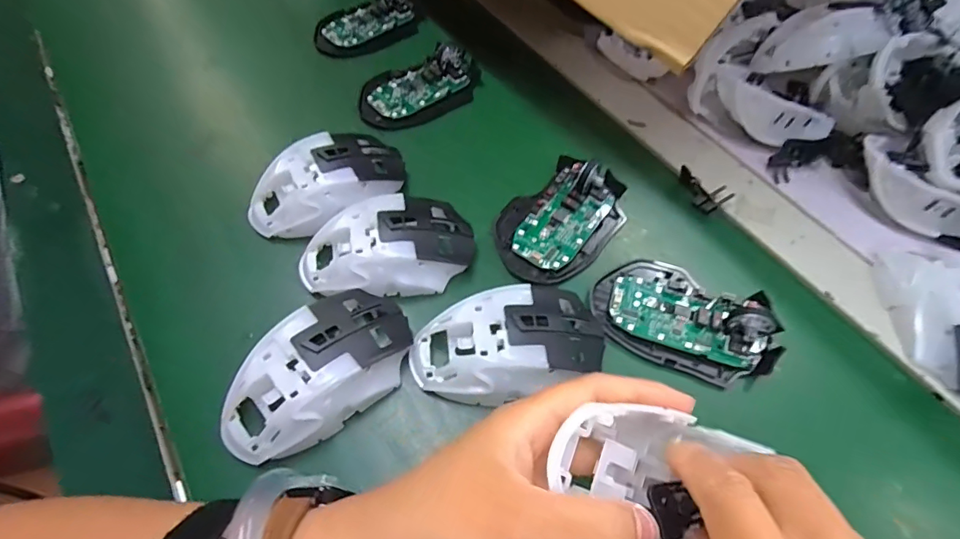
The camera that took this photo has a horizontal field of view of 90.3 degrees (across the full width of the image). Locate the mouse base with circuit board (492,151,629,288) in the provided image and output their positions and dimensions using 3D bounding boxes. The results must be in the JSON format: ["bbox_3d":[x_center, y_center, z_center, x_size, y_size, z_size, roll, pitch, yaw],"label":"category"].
[{"bbox_3d":[0.059,-0.042,0.341,0.073,0.025,0.110,31,63,23],"label":"mouse base with circuit board"}]

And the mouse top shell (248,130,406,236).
[{"bbox_3d":[-0.106,-0.061,0.340,0.114,0.036,0.064,-32,59,-17],"label":"mouse top shell"}]

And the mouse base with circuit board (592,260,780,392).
[{"bbox_3d":[0.132,0.027,0.305,0.111,0.020,0.069,19,59,17],"label":"mouse base with circuit board"}]

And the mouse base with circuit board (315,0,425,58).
[{"bbox_3d":[-0.108,-0.243,0.464,0.105,0.025,0.050,-30,58,-16],"label":"mouse base with circuit board"}]

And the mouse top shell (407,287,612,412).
[{"bbox_3d":[0.018,0.044,0.279,0.111,0.031,0.063,-18,56,-8],"label":"mouse top shell"}]

